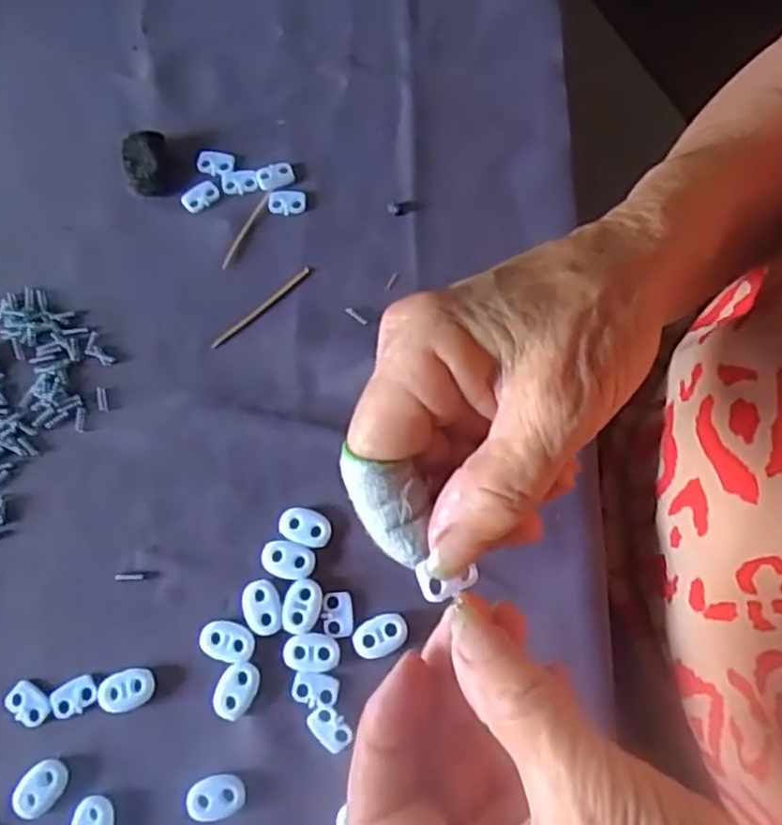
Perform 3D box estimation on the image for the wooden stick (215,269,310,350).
[{"bbox_3d":[-0.063,-0.051,0.335,0.060,0.004,0.004,-41,77,-12],"label":"wooden stick"}]

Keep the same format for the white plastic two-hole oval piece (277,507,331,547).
[{"bbox_3d":[-0.037,0.050,0.301,0.023,0.004,0.015,18,73,6],"label":"white plastic two-hole oval piece"}]

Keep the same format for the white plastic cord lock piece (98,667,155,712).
[{"bbox_3d":[-0.109,0.114,0.284,0.023,0.004,0.016,-7,73,-2],"label":"white plastic cord lock piece"}]

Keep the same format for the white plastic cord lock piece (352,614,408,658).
[{"bbox_3d":[-0.005,0.093,0.288,0.023,0.004,0.016,-21,74,-7],"label":"white plastic cord lock piece"}]

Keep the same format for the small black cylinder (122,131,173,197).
[{"bbox_3d":[-0.125,-0.126,0.351,0.022,0.011,0.032,-11,73,-4],"label":"small black cylinder"}]

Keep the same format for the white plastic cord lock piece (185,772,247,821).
[{"bbox_3d":[-0.069,0.151,0.272,0.022,0.004,0.015,-4,73,-1],"label":"white plastic cord lock piece"}]

